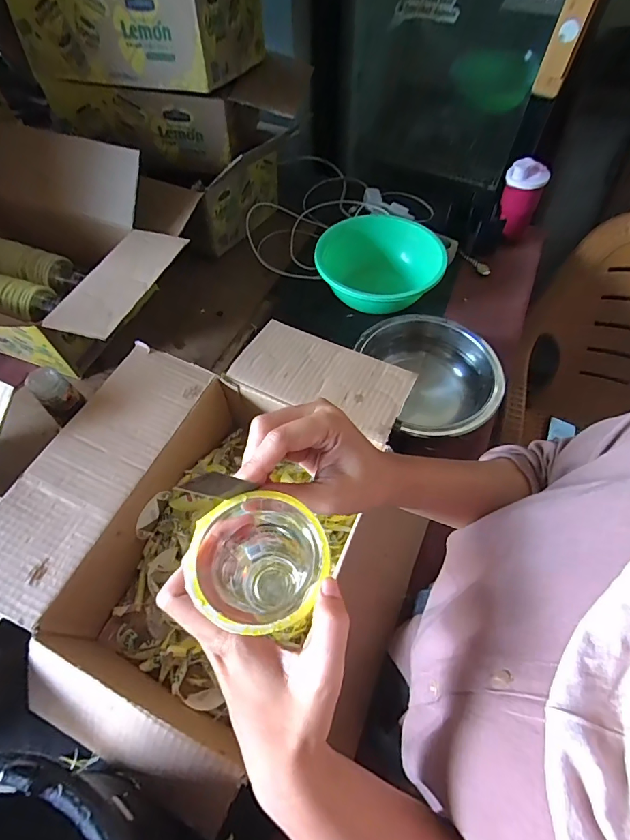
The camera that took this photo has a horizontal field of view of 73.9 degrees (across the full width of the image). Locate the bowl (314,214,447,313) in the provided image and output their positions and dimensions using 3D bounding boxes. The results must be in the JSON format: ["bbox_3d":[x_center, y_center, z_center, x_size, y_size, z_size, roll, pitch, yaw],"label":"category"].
[{"bbox_3d":[0.121,-0.272,0.789,0.217,0.098,0.206,1,59,-1],"label":"bowl"}]

